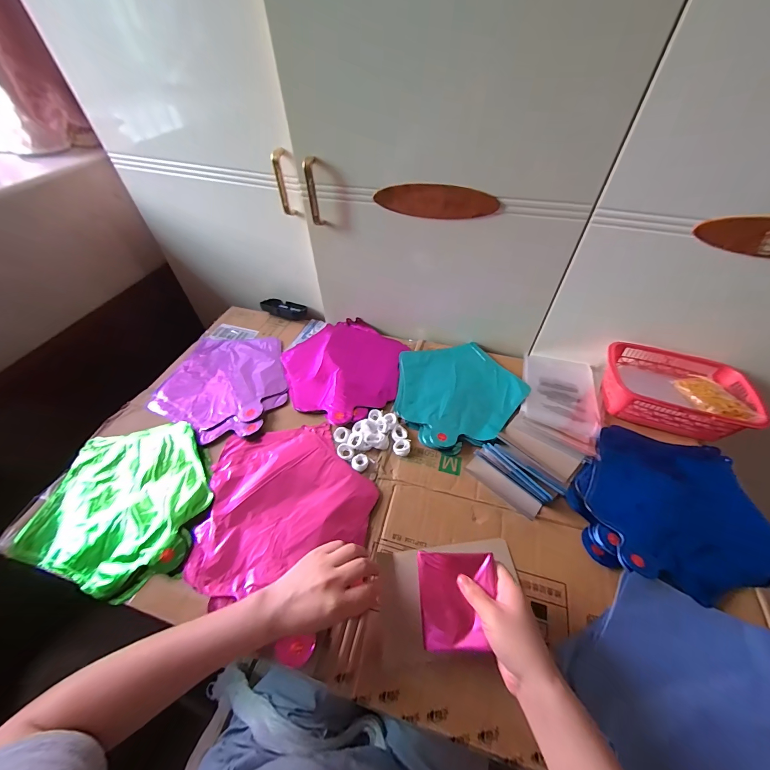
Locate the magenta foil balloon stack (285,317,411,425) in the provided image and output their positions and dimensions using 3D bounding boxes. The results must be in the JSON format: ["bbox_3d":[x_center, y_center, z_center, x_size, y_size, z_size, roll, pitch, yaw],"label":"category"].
[{"bbox_3d":[-0.079,-0.039,0.648,0.242,0.013,0.242,35,58,27],"label":"magenta foil balloon stack"}]

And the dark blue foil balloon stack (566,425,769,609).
[{"bbox_3d":[0.398,0.167,0.458,0.239,0.025,0.221,15,51,13],"label":"dark blue foil balloon stack"}]

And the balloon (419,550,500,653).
[{"bbox_3d":[0.080,0.240,0.365,0.083,0.007,0.092,-7,60,16],"label":"balloon"}]

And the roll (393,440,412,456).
[{"bbox_3d":[0.027,0.099,0.522,0.027,0.008,0.027,0,49,0],"label":"roll"}]

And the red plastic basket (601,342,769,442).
[{"bbox_3d":[0.487,0.007,0.563,0.215,0.070,0.147,15,51,13],"label":"red plastic basket"}]

